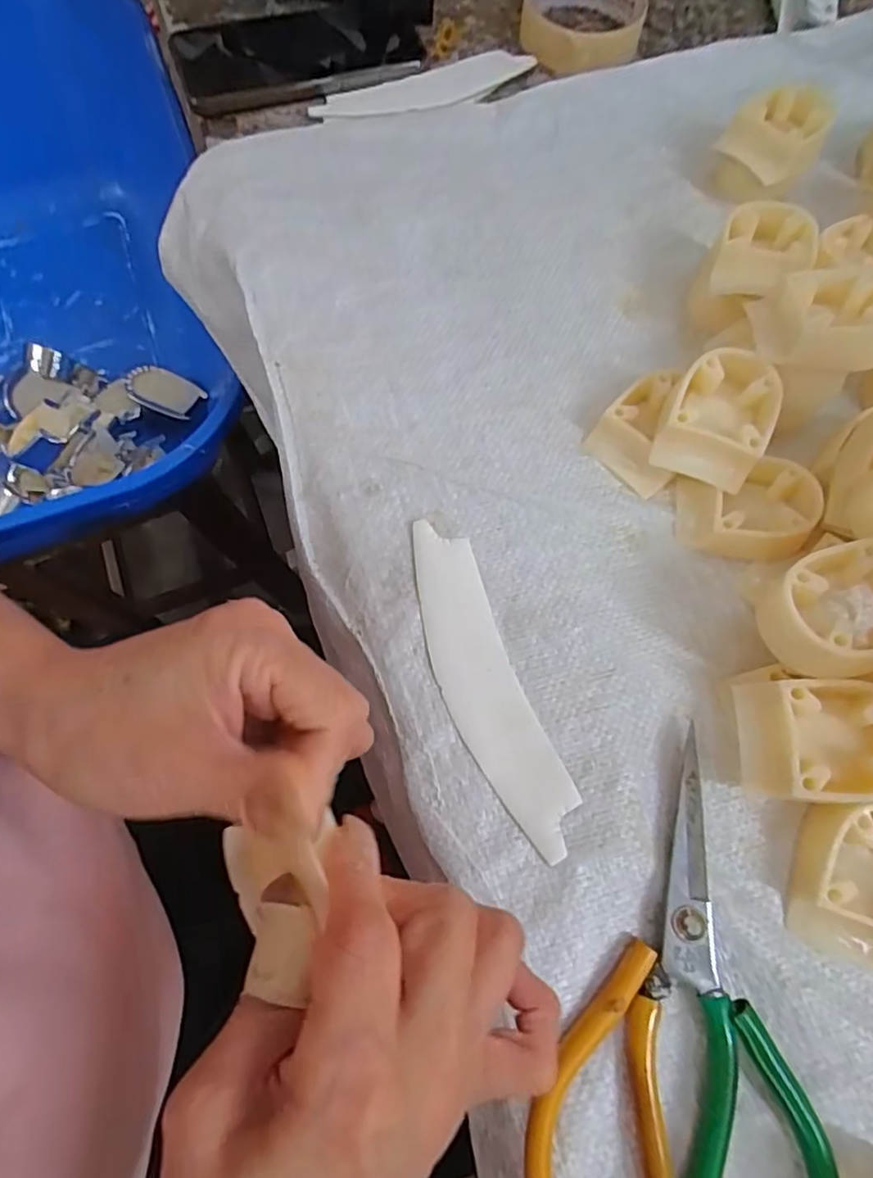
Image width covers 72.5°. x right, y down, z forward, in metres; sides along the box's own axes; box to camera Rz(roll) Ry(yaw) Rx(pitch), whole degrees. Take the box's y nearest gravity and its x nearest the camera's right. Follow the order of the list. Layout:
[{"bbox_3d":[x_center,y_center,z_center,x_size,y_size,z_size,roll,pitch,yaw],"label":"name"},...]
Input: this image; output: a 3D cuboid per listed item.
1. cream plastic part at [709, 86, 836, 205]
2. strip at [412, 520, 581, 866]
[{"bbox_3d":[0.203,-0.272,0.364,0.055,0.038,0.070,29,72,10],"label":"cream plastic part"},{"bbox_3d":[0.020,0.040,0.267,0.036,0.004,0.152,-19,71,-7],"label":"strip"}]

